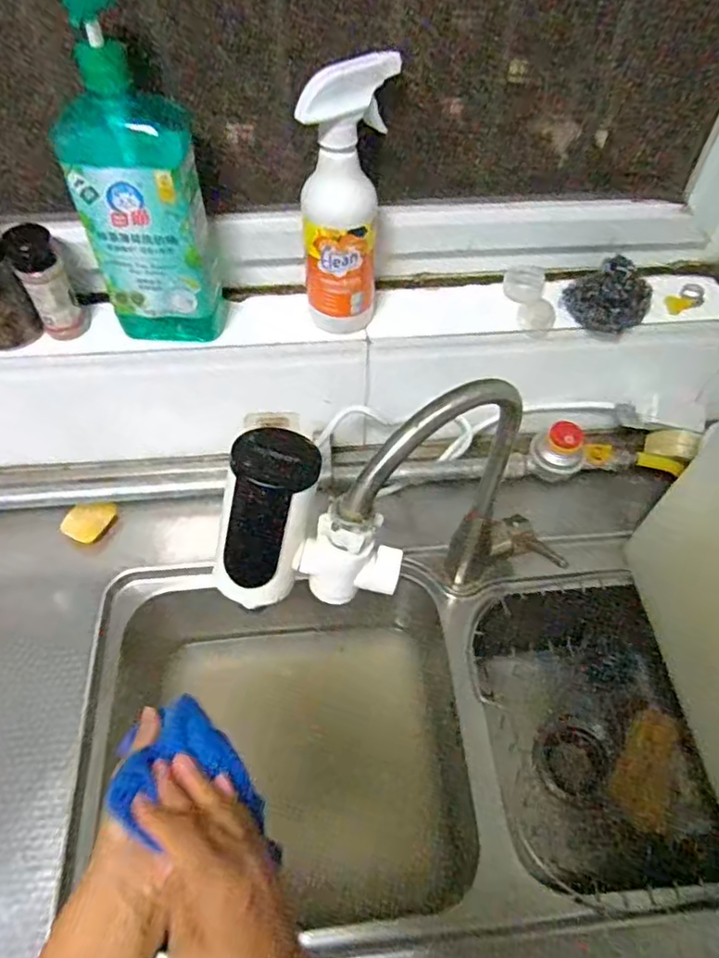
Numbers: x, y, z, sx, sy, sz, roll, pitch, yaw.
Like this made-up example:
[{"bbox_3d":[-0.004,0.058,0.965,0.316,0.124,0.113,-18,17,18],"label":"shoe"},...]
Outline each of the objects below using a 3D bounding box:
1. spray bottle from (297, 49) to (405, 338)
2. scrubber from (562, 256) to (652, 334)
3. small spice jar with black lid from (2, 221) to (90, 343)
[{"bbox_3d":[-0.014,-0.233,0.549,0.079,0.235,0.064,-12,47,-13],"label":"spray bottle"},{"bbox_3d":[0.243,-0.181,0.614,0.075,0.052,0.057,31,60,20],"label":"scrubber"},{"bbox_3d":[-0.287,-0.176,0.578,0.038,0.115,0.036,0,55,0],"label":"small spice jar with black lid"}]

